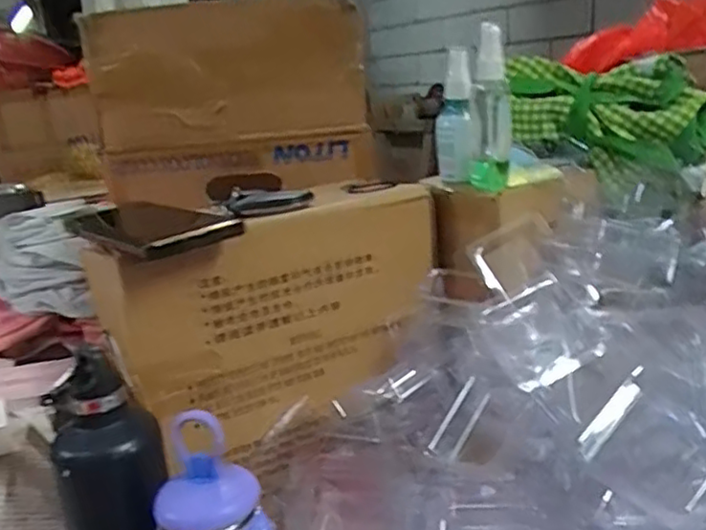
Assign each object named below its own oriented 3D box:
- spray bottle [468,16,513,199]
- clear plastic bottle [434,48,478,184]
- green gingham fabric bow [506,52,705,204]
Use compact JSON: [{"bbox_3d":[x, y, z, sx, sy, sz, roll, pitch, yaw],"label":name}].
[{"bbox_3d":[0.120,-0.135,0.580,0.036,0.138,0.042,0,16,12],"label":"spray bottle"},{"bbox_3d":[0.095,-0.135,0.608,0.038,0.112,0.044,-2,16,7],"label":"clear plastic bottle"},{"bbox_3d":[0.239,-0.130,0.638,0.195,0.125,0.086,4,17,27],"label":"green gingham fabric bow"}]

